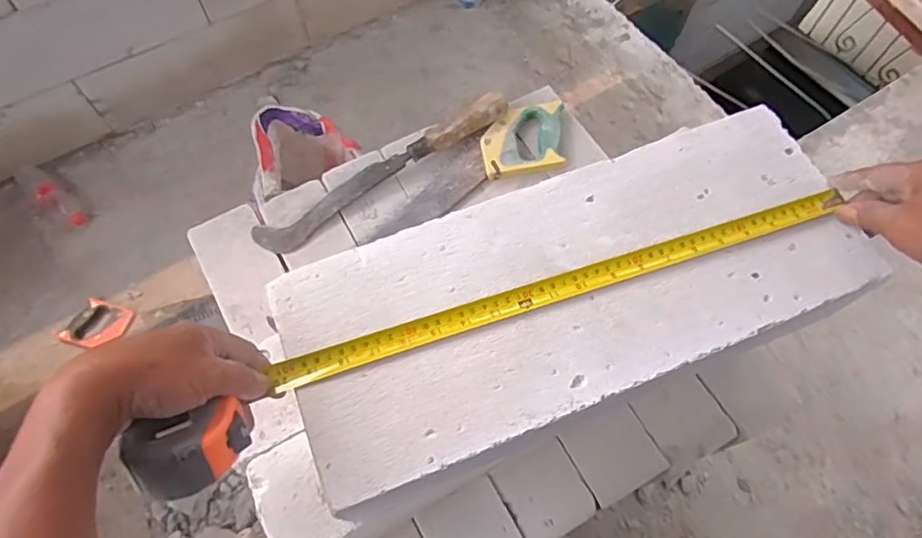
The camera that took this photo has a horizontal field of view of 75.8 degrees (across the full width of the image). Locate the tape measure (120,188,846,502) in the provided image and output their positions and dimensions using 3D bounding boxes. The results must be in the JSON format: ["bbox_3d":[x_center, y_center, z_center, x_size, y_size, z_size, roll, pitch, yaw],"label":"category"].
[{"bbox_3d":[0.049,0.031,0.471,0.579,0.058,0.069,-20,67,-15],"label":"tape measure"}]

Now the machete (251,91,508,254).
[{"bbox_3d":[-0.112,-0.146,0.869,0.421,0.061,0.059,-31,69,-14],"label":"machete"}]

